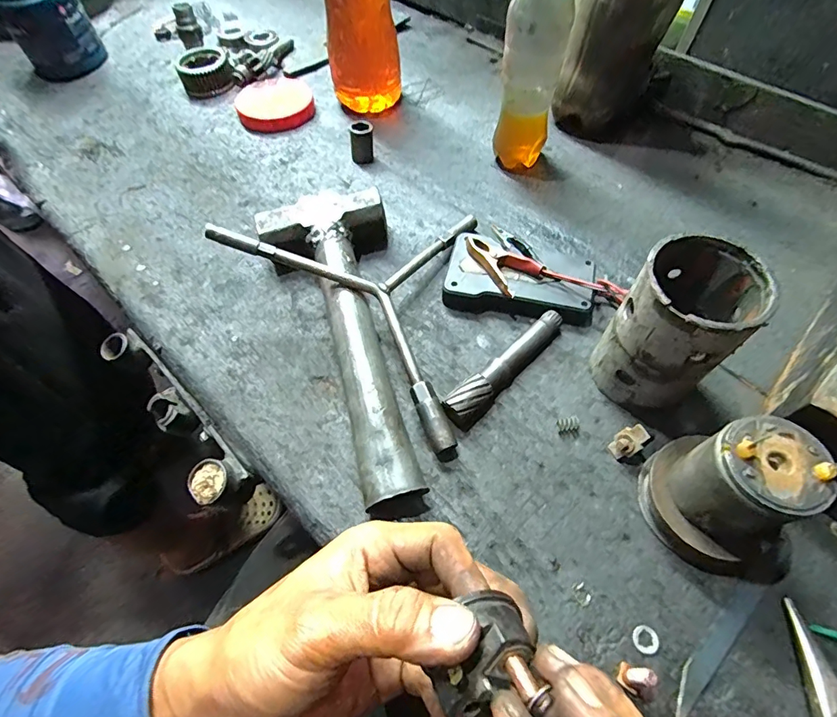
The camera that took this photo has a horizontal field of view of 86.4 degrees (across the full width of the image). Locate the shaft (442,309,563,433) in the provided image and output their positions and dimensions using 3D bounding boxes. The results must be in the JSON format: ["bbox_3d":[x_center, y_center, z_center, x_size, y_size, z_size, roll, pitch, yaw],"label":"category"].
[{"bbox_3d":[0.067,0.006,0.331,0.116,0.020,0.021,-38,64,-20],"label":"shaft"}]

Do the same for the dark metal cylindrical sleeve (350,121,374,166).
[{"bbox_3d":[-0.058,-0.223,0.463,0.023,0.036,0.023,-9,58,-4],"label":"dark metal cylindrical sleeve"}]

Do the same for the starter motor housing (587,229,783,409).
[{"bbox_3d":[0.162,-0.015,0.288,0.066,0.112,0.064,-35,63,-18],"label":"starter motor housing"}]

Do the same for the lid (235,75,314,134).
[{"bbox_3d":[-0.168,-0.301,0.522,0.087,0.019,0.091,-1,58,1],"label":"lid"}]

